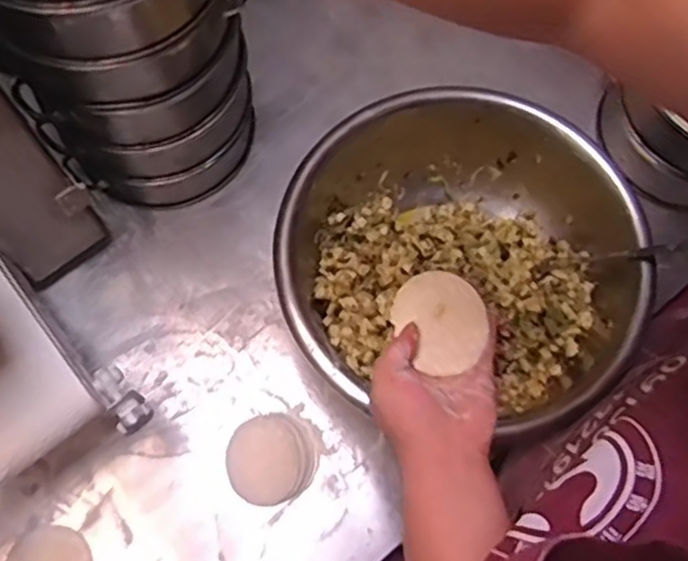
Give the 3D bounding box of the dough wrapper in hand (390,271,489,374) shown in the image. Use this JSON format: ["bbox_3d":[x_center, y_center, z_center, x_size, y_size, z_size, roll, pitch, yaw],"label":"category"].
[{"bbox_3d":[0.075,0.030,0.542,0.066,0.010,0.074,-39,88,-13],"label":"dough wrapper in hand"}]

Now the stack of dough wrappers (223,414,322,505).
[{"bbox_3d":[-0.067,0.162,0.650,0.080,0.037,0.078,-39,76,-13],"label":"stack of dough wrappers"}]

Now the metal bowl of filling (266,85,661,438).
[{"bbox_3d":[0.103,-0.009,0.664,0.310,0.111,0.307,0,71,-1],"label":"metal bowl of filling"}]

